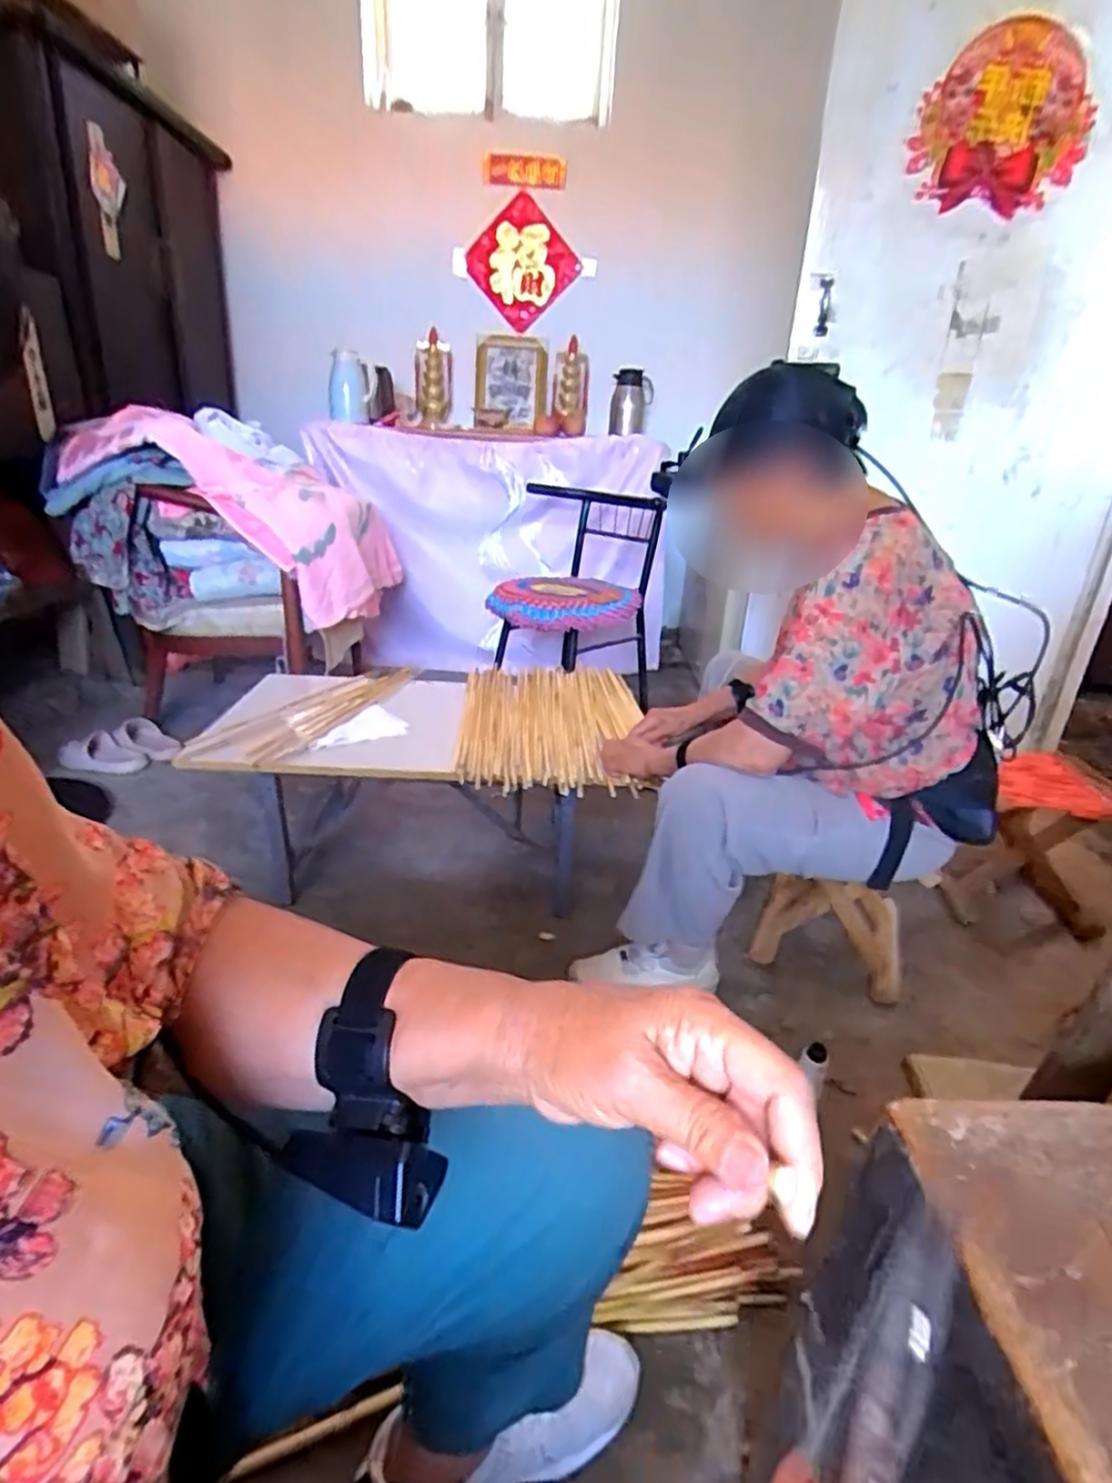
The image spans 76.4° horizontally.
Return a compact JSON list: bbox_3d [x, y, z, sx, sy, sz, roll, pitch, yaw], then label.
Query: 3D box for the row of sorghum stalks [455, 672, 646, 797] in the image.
[{"bbox_3d":[-0.009,-0.048,1.402,0.355,0.039,0.607,1,24,-5],"label":"row of sorghum stalks"}]

